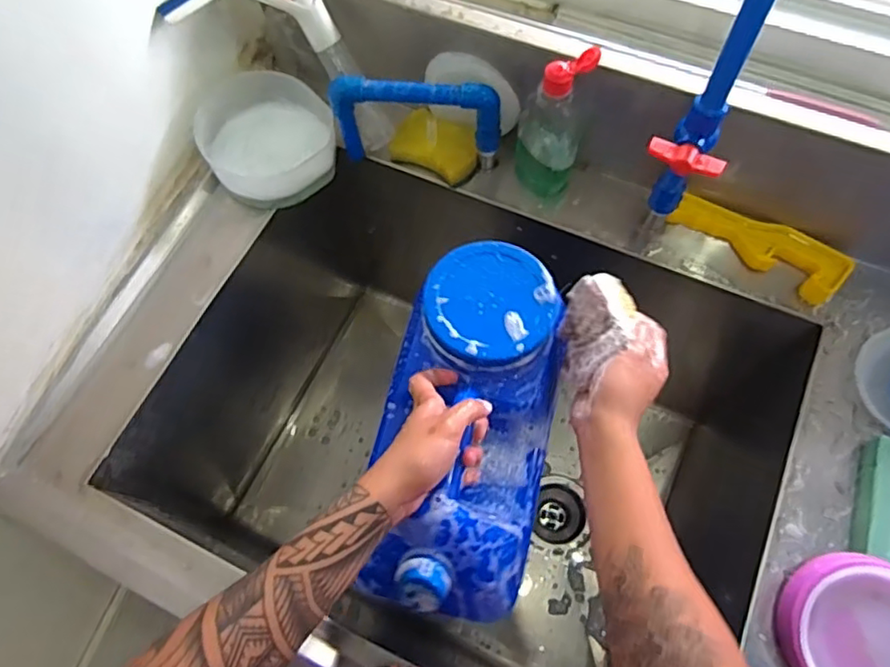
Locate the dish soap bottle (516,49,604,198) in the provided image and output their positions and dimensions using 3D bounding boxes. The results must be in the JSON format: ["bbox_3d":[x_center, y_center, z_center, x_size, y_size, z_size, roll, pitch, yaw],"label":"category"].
[{"bbox_3d":[0.114,-0.216,0.643,0.067,0.167,0.043,3,67,4],"label":"dish soap bottle"}]

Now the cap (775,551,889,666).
[{"bbox_3d":[0.343,0.250,0.497,0.107,0.058,0.117,-1,67,2],"label":"cap"}]

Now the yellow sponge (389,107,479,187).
[{"bbox_3d":[-0.006,-0.229,0.724,0.100,0.028,0.077,30,72,14],"label":"yellow sponge"}]

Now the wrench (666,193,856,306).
[{"bbox_3d":[0.337,-0.099,0.649,0.181,0.025,0.056,33,72,15],"label":"wrench"}]

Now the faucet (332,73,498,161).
[{"bbox_3d":[-0.031,-0.235,0.679,0.183,0.119,0.027,7,68,5],"label":"faucet"}]

